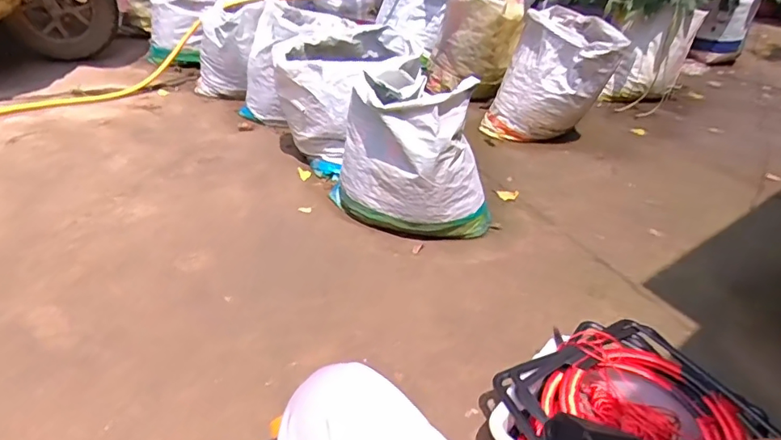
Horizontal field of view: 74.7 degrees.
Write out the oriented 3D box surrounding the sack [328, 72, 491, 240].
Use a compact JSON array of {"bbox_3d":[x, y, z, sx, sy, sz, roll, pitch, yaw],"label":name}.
[{"bbox_3d":[0.077,-0.171,1.367,0.361,0.384,0.289,-7,37,-21],"label":"sack"}]

